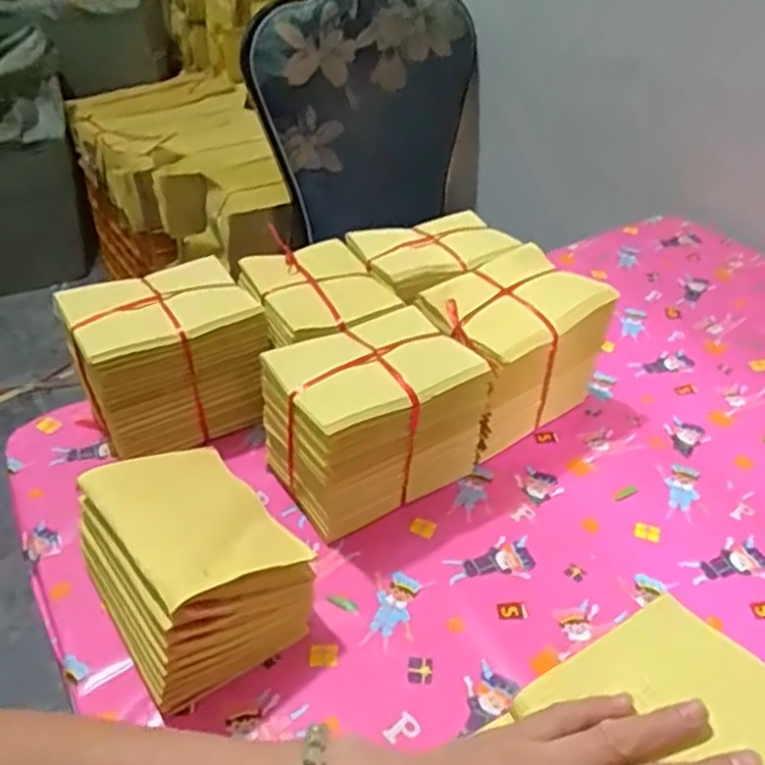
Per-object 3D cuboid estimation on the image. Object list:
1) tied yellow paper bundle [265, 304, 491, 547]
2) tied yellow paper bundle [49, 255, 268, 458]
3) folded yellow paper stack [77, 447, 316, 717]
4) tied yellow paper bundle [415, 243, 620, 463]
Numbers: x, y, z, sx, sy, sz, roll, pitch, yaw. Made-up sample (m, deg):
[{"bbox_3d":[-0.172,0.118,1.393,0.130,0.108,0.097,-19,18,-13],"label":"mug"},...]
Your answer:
[{"bbox_3d":[-0.007,0.033,0.665,0.171,0.141,0.122,-21,42,-24],"label":"tied yellow paper bundle"},{"bbox_3d":[-0.207,-0.024,0.716,0.169,0.128,0.120,-19,41,-21],"label":"tied yellow paper bundle"},{"bbox_3d":[-0.149,0.134,0.555,0.124,0.116,0.161,-27,44,-30],"label":"folded yellow paper stack"},{"bbox_3d":[0.132,-0.032,0.745,0.170,0.151,0.121,-24,43,-27],"label":"tied yellow paper bundle"}]

